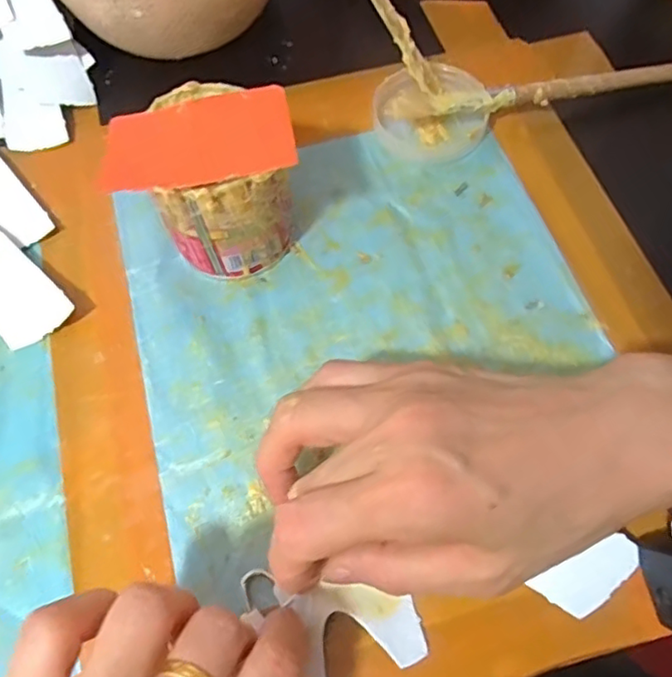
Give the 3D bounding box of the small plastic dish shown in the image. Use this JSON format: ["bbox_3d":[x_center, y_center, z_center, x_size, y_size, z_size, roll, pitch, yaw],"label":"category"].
[{"bbox_3d":[0.054,-0.133,0.347,0.062,0.026,0.062,-1,64,2],"label":"small plastic dish"}]

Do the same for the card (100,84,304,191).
[{"bbox_3d":[-0.060,-0.087,0.264,0.081,0.004,0.049,-10,63,-3],"label":"card"}]

